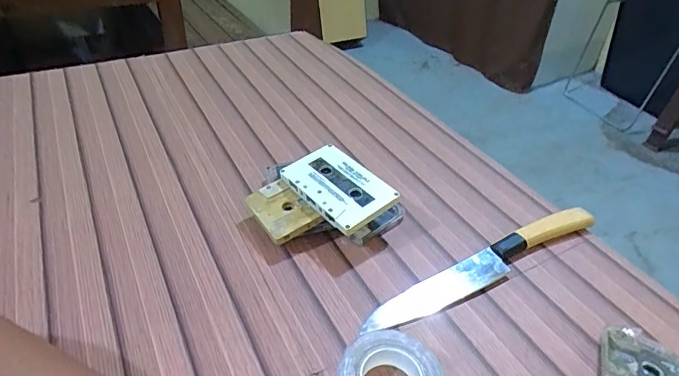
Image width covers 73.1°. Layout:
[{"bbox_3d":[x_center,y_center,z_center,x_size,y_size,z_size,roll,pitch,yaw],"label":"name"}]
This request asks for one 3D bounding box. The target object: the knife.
[{"bbox_3d":[0.130,0.065,0.399,0.249,0.016,0.030,-20,45,-25],"label":"knife"}]

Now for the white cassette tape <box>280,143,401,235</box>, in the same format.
[{"bbox_3d":[-0.001,-0.003,0.425,0.063,0.010,0.099,-33,52,-24],"label":"white cassette tape"}]

